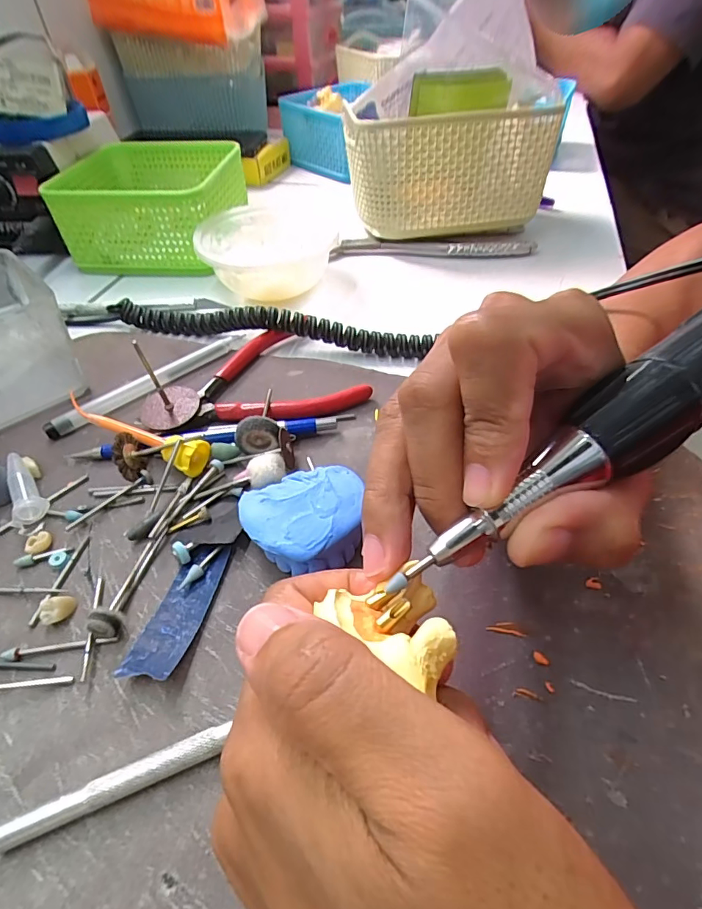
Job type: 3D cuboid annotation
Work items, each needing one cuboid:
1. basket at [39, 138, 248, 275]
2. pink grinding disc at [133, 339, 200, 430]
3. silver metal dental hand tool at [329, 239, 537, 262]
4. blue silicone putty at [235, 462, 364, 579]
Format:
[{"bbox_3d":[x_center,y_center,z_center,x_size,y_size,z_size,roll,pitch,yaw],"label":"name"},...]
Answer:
[{"bbox_3d":[-0.167,-0.218,0.413,0.131,0.064,0.131,2,47,4],"label":"basket"},{"bbox_3d":[-0.098,-0.035,0.248,0.030,0.047,0.024,-19,49,-15],"label":"pink grinding disc"},{"bbox_3d":[0.070,-0.177,0.407,0.172,0.014,0.020,1,47,3],"label":"silver metal dental hand tool"},{"bbox_3d":[-0.019,0.026,0.208,0.053,0.022,0.049,-1,47,1],"label":"blue silicone putty"}]

